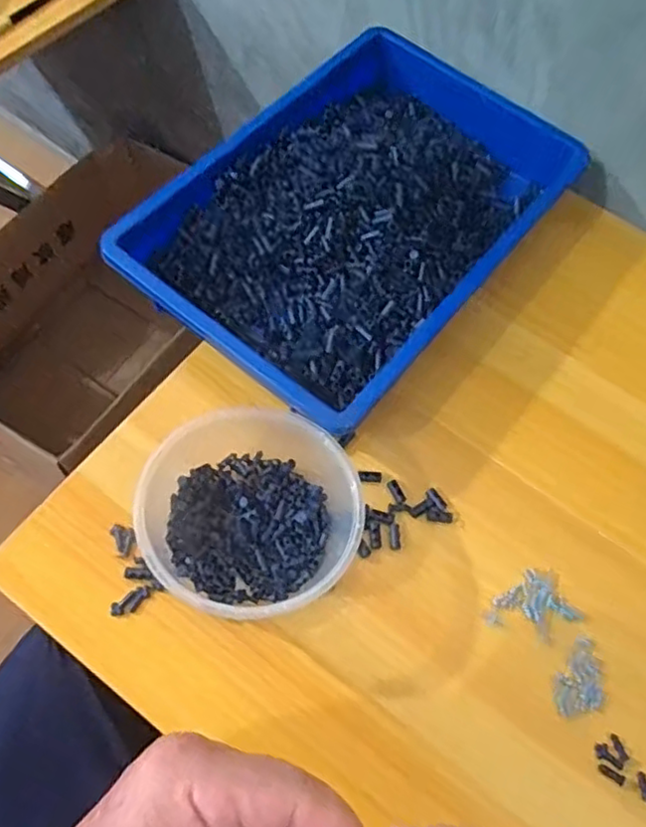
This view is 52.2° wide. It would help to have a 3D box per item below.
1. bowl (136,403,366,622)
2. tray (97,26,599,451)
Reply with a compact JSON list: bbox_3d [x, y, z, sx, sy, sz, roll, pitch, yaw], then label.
[{"bbox_3d":[-0.050,0.067,0.449,0.131,0.067,0.138,2,66,-5],"label":"bowl"},{"bbox_3d":[0.036,-0.178,0.569,0.251,0.056,0.382,38,68,11],"label":"tray"}]

